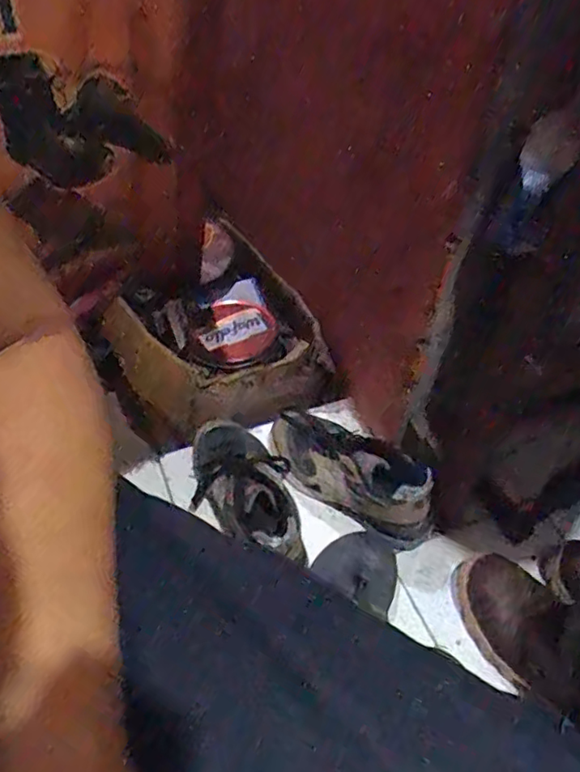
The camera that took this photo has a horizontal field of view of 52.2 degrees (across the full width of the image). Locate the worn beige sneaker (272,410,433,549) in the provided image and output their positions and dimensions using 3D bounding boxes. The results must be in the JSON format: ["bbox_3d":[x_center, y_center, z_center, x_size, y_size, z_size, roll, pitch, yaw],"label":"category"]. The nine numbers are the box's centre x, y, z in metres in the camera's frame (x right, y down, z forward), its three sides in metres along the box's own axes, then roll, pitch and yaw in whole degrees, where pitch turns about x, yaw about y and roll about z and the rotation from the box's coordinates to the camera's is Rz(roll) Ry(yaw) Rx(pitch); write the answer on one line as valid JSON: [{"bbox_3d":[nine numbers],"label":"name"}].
[{"bbox_3d":[0.081,0.123,0.845,0.267,0.100,0.093,30,52,22],"label":"worn beige sneaker"}]

